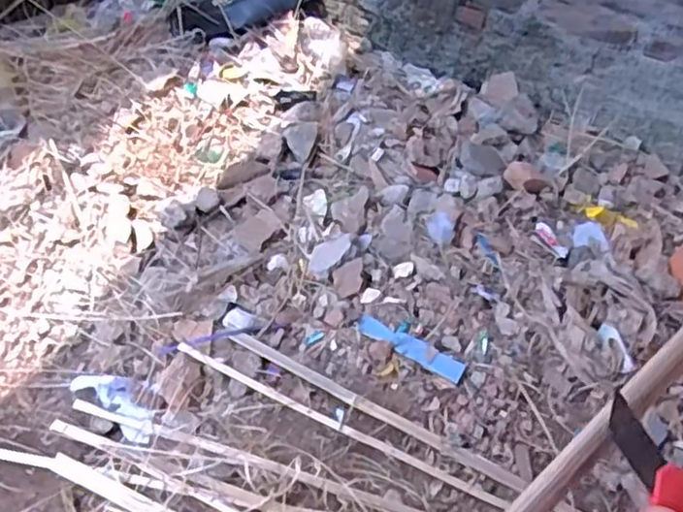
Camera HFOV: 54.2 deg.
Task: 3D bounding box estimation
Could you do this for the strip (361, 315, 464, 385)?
[{"bbox_3d":[0.117,0.156,1.134,0.190,0.005,0.045,27,49,11],"label":"strip"}]

